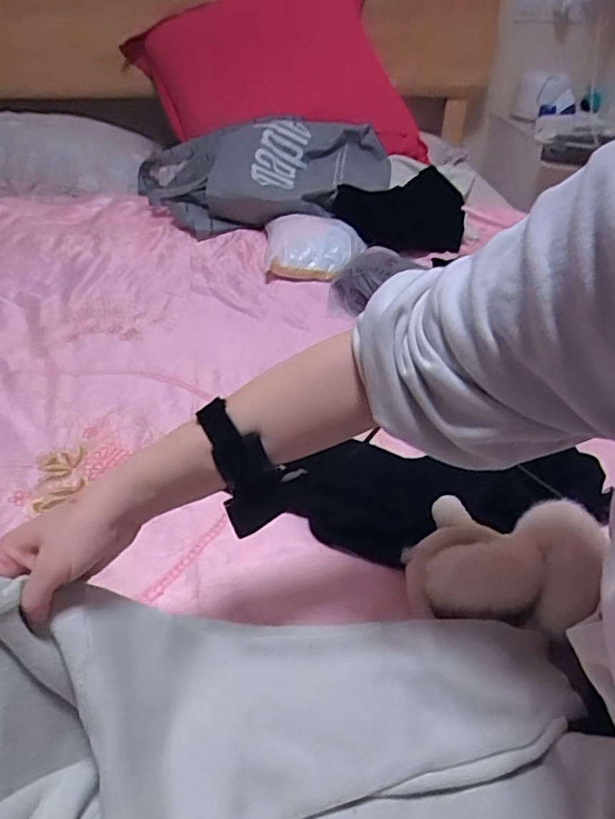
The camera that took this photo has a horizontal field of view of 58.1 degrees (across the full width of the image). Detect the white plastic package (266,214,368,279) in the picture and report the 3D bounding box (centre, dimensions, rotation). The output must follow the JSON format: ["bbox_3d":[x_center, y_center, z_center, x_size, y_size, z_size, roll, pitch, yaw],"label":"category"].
[{"bbox_3d":[0.020,-0.328,1.105,0.200,0.064,0.196,-1,40,-3],"label":"white plastic package"}]

